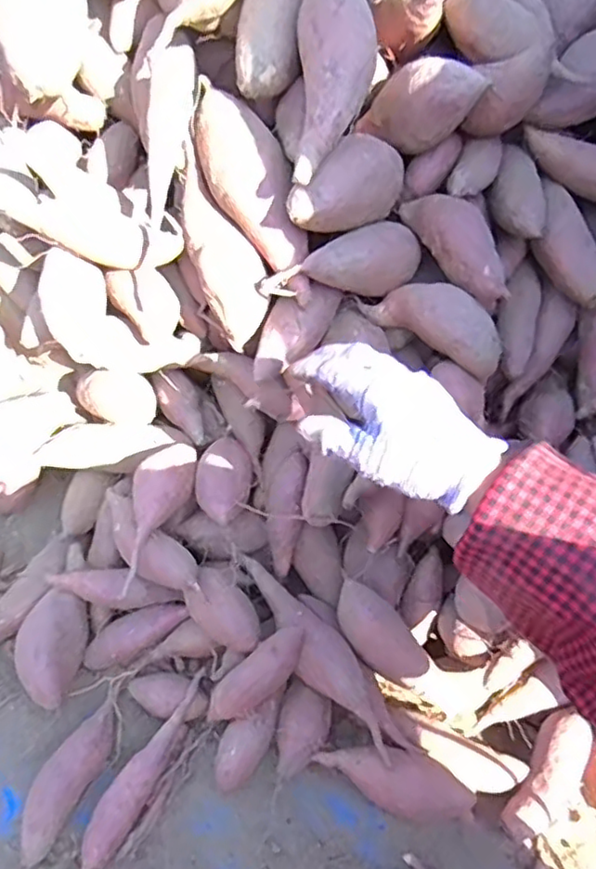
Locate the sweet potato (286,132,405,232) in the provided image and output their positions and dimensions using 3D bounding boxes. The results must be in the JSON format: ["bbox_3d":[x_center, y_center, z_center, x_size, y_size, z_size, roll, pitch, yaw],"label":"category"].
[{"bbox_3d":[0.047,-0.212,0.538,0.052,0.061,0.117,32,55,23],"label":"sweet potato"}]

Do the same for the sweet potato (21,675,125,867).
[{"bbox_3d":[-0.179,0.267,0.509,0.031,0.036,0.133,19,51,13],"label":"sweet potato"}]

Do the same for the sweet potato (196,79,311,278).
[{"bbox_3d":[-0.045,-0.234,0.555,0.063,0.048,0.192,-26,88,-23],"label":"sweet potato"}]

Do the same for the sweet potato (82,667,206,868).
[{"bbox_3d":[-0.120,0.268,0.512,0.026,0.035,0.162,23,52,16],"label":"sweet potato"}]

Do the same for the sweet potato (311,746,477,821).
[{"bbox_3d":[0.079,0.283,0.514,0.131,0.038,0.045,10,50,6],"label":"sweet potato"}]

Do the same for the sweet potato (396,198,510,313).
[{"bbox_3d":[0.146,-0.172,0.565,0.046,0.044,0.131,-28,75,-24],"label":"sweet potato"}]

